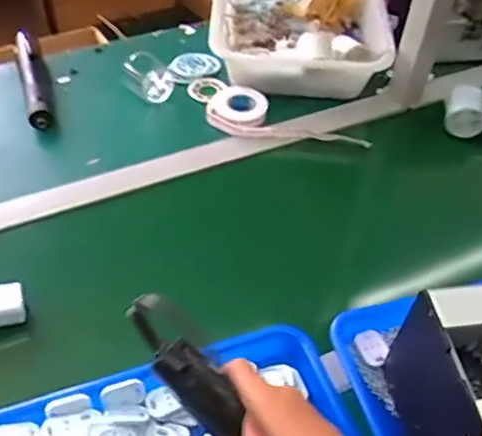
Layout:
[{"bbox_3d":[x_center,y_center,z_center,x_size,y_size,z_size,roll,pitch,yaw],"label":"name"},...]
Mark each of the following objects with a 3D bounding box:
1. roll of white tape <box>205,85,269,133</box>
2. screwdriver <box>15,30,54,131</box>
[{"bbox_3d":[-0.005,-0.160,0.895,0.087,0.026,0.099,10,48,4],"label":"roll of white tape"},{"bbox_3d":[-0.303,-0.207,0.887,0.034,0.047,0.194,-12,50,-15],"label":"screwdriver"}]

